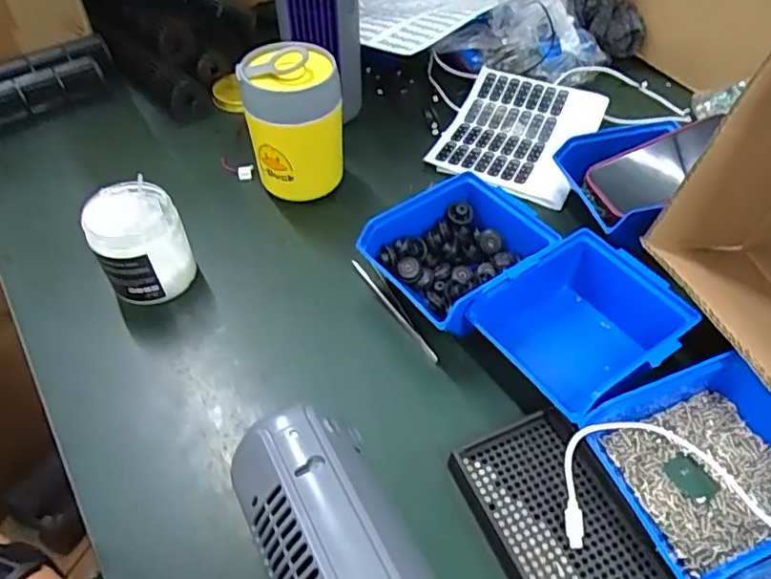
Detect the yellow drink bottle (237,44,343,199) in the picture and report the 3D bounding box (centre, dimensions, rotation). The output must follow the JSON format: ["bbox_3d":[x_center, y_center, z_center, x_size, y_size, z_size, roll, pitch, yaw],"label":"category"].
[{"bbox_3d":[-0.087,-0.151,0.565,0.086,0.135,0.087,-8,51,-7],"label":"yellow drink bottle"}]

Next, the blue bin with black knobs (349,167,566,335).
[{"bbox_3d":[0.065,-0.031,0.508,0.139,0.058,0.116,-29,56,-22],"label":"blue bin with black knobs"}]

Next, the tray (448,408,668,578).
[{"bbox_3d":[0.112,0.152,0.384,0.088,0.022,0.134,-18,53,-15],"label":"tray"}]

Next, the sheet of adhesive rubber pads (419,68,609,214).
[{"bbox_3d":[0.151,-0.179,0.662,0.156,0.034,0.187,22,54,17],"label":"sheet of adhesive rubber pads"}]

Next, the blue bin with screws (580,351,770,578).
[{"bbox_3d":[0.218,0.115,0.381,0.138,0.051,0.118,-16,52,-13],"label":"blue bin with screws"}]

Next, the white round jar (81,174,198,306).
[{"bbox_3d":[-0.213,-0.039,0.511,0.071,0.084,0.074,0,50,0],"label":"white round jar"}]

